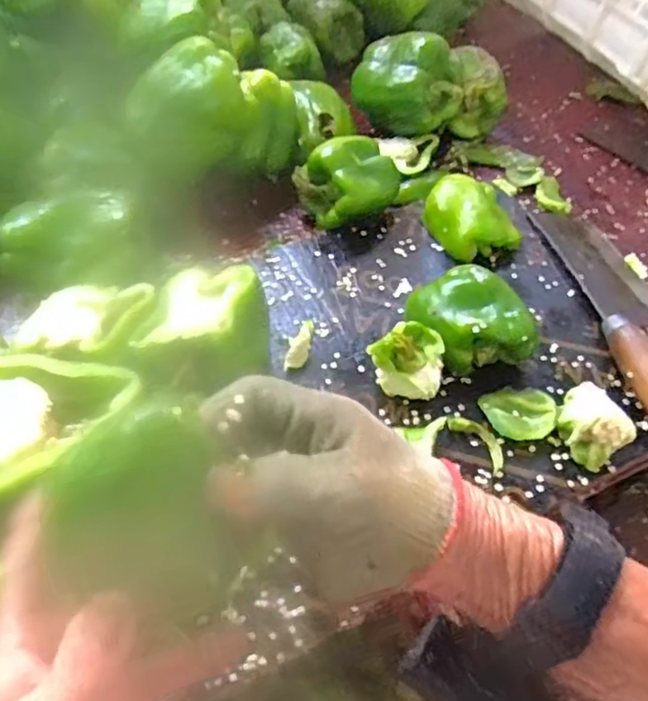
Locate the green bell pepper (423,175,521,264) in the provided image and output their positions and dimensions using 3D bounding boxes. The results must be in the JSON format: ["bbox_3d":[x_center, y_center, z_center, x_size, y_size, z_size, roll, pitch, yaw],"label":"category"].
[{"bbox_3d":[0.134,-0.122,0.563,0.066,0.046,0.079,-15,55,-15],"label":"green bell pepper"}]

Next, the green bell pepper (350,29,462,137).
[{"bbox_3d":[0.085,-0.277,0.637,0.103,0.068,0.076,36,58,21],"label":"green bell pepper"}]

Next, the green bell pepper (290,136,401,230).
[{"bbox_3d":[0.024,-0.146,0.563,0.083,0.057,0.067,-15,55,-15],"label":"green bell pepper"}]

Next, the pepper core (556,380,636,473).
[{"bbox_3d":[0.177,0.046,0.417,0.030,0.039,0.051,-13,55,-14],"label":"pepper core"}]

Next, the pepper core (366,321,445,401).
[{"bbox_3d":[0.062,0.009,0.455,0.050,0.047,0.051,23,54,13],"label":"pepper core"}]

